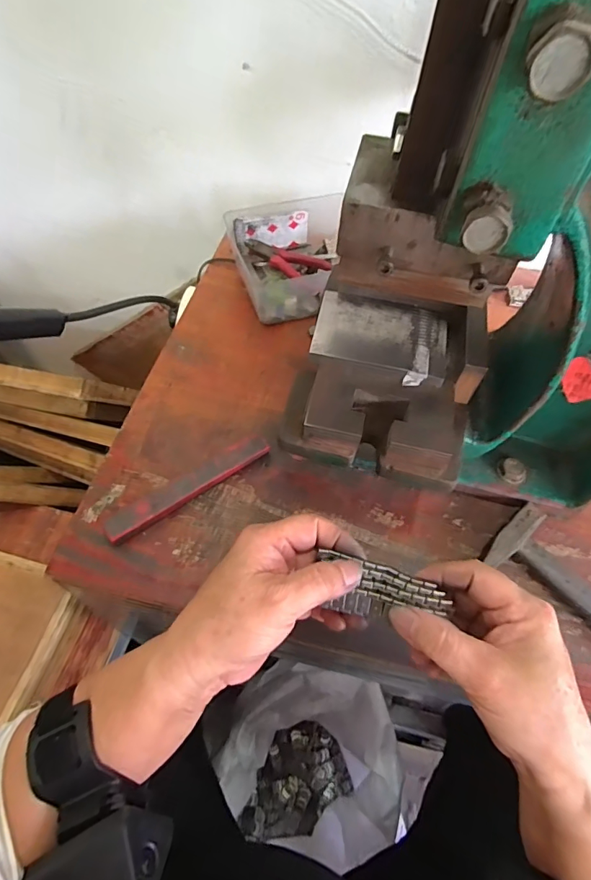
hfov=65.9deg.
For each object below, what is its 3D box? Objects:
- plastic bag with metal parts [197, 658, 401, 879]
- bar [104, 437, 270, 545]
[{"bbox_3d":[0.019,0.508,0.727,0.237,0.231,0.238,13,57,6],"label":"plastic bag with metal parts"},{"bbox_3d":[-0.089,0.039,0.385,0.146,0.009,0.024,-30,64,-20],"label":"bar"}]

